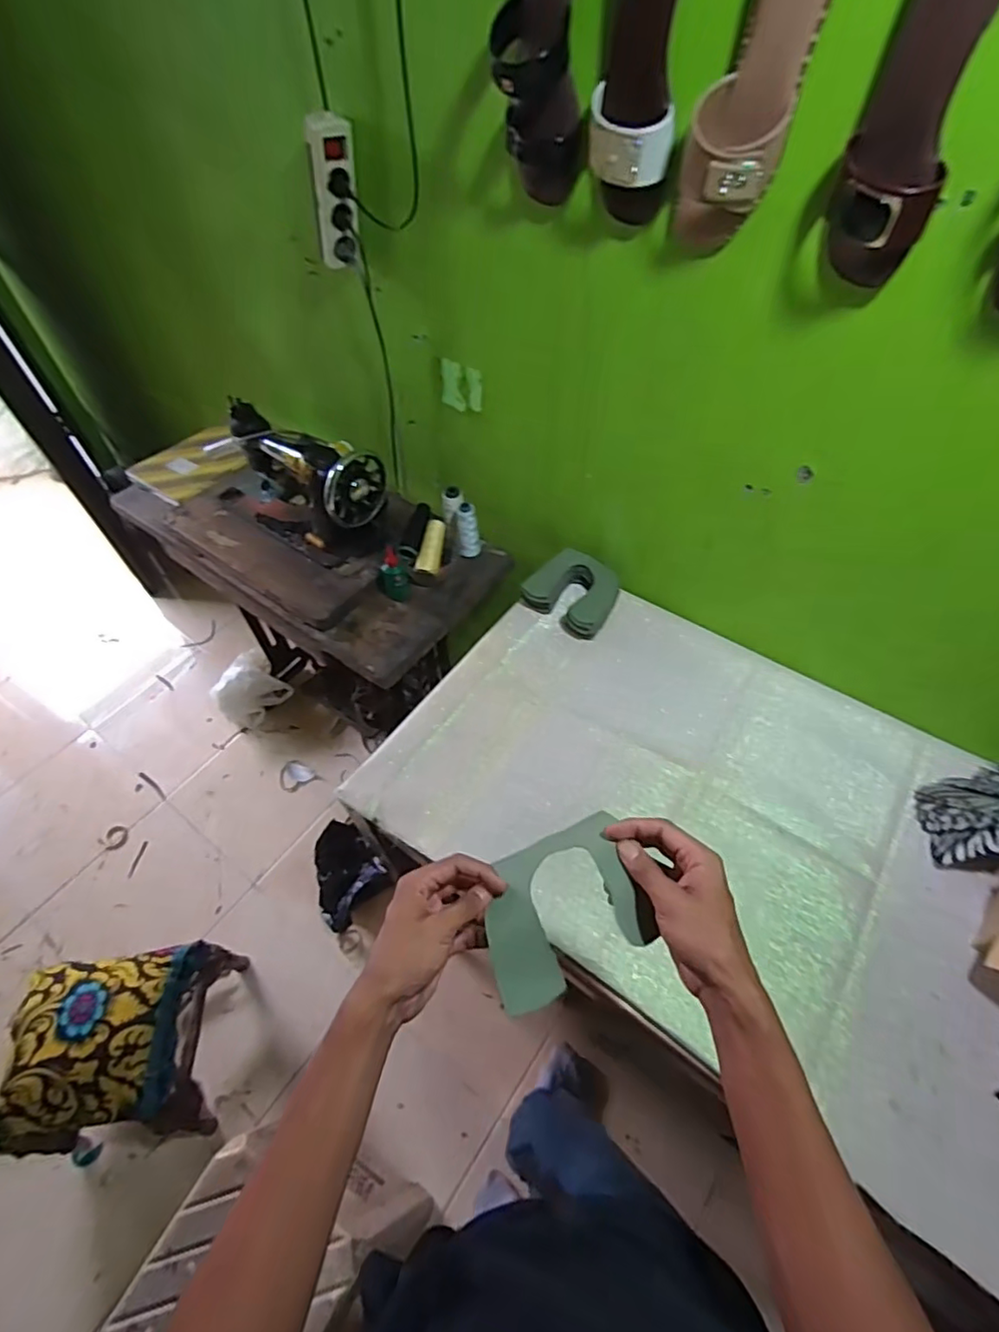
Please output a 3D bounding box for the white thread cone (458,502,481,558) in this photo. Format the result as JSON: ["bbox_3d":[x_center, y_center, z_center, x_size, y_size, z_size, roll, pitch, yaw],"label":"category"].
[{"bbox_3d":[-0.061,-0.268,1.154,0.046,0.113,0.041,-10,33,-6],"label":"white thread cone"}]

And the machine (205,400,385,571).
[{"bbox_3d":[-0.393,-0.360,1.158,0.345,0.223,0.148,27,59,20],"label":"machine"}]

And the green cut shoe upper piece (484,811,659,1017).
[{"bbox_3d":[0.049,0.195,0.475,0.132,0.049,0.110,-19,55,-12],"label":"green cut shoe upper piece"}]

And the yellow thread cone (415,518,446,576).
[{"bbox_3d":[-0.129,-0.230,1.129,0.043,0.044,0.118,9,80,8],"label":"yellow thread cone"}]

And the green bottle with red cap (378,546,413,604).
[{"bbox_3d":[-0.199,-0.170,1.104,0.060,0.085,0.061,-15,54,-9],"label":"green bottle with red cap"}]

